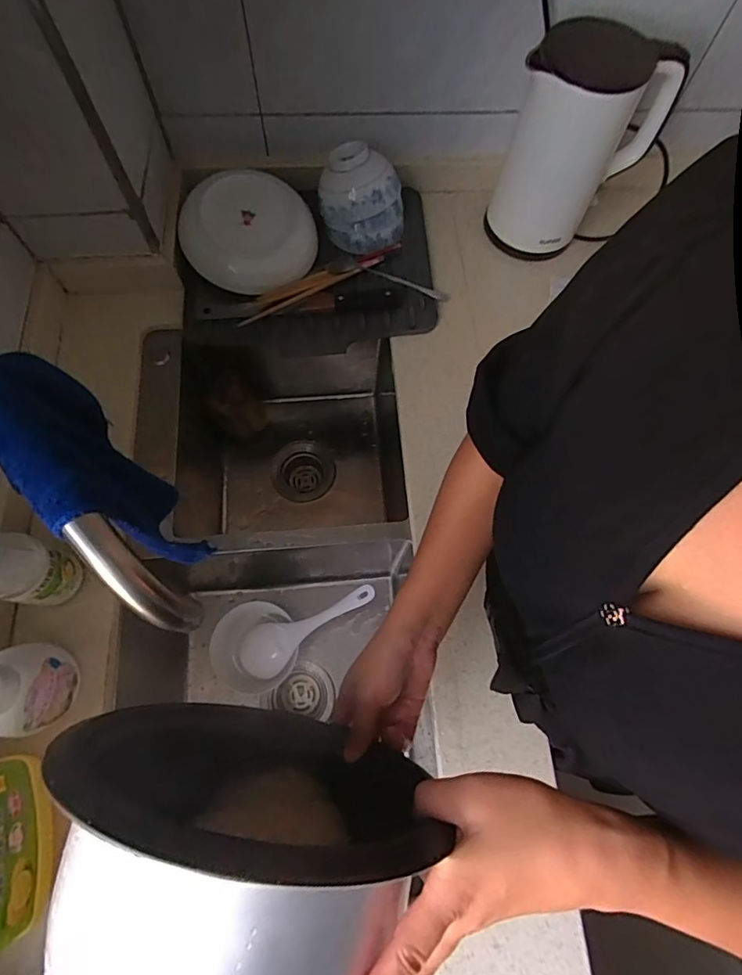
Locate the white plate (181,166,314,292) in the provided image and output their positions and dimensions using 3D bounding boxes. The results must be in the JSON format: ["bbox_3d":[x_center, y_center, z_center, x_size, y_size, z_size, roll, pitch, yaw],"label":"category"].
[{"bbox_3d":[-0.172,-0.362,0.690,0.182,0.020,0.171,0,90,-6],"label":"white plate"}]

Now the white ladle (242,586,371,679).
[{"bbox_3d":[-0.094,0.201,0.700,0.216,0.025,0.069,-29,74,3],"label":"white ladle"}]

